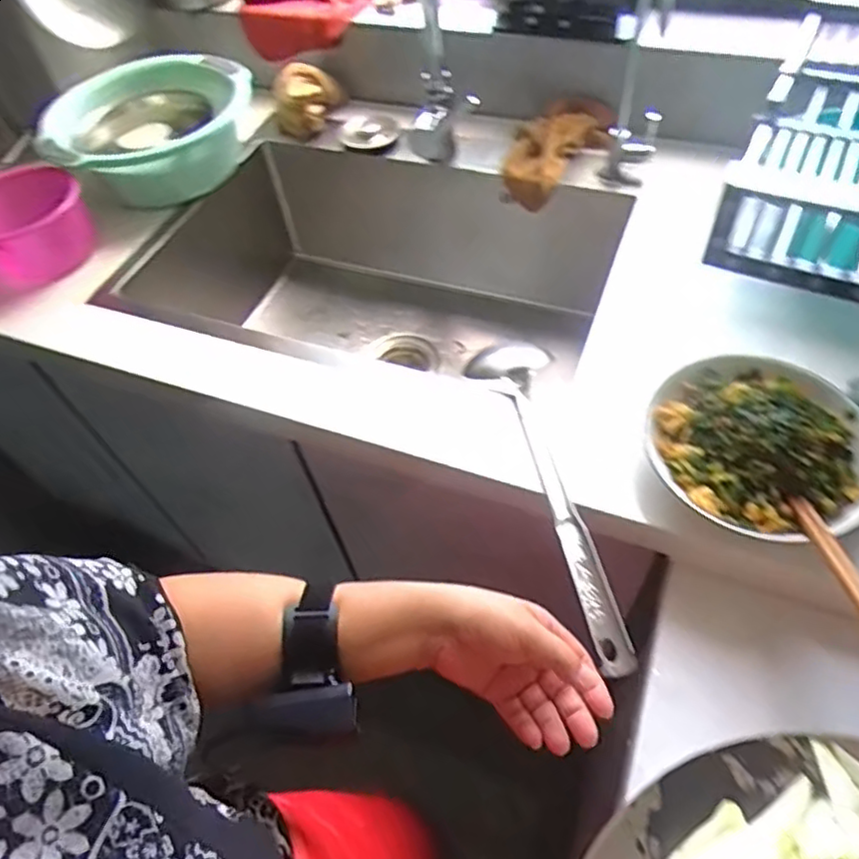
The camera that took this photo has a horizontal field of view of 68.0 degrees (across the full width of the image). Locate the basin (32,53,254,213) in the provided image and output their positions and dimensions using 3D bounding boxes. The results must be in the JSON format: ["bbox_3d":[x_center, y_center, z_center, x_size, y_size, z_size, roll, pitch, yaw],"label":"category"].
[{"bbox_3d":[-0.372,-0.409,0.858,0.267,0.094,0.297,-25,56,-12],"label":"basin"}]

